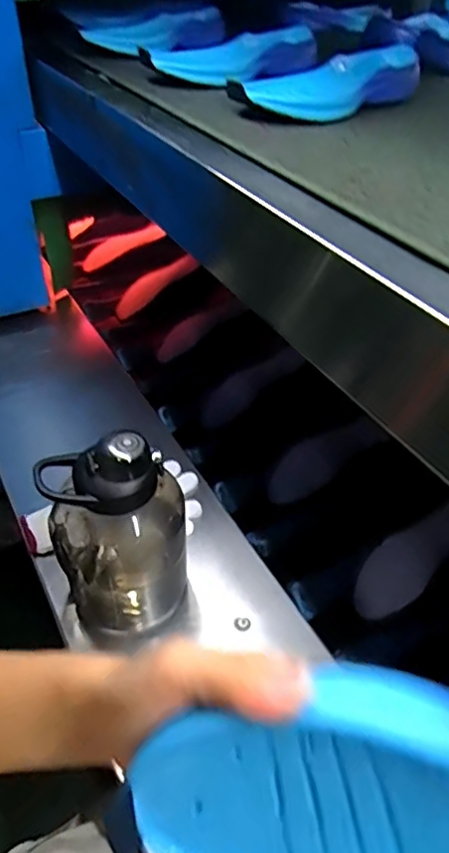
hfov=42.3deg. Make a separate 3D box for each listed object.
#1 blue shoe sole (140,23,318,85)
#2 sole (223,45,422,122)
[{"bbox_3d":[0.022,-0.460,0.724,0.240,0.039,0.077,-29,53,-28],"label":"blue shoe sole"},{"bbox_3d":[0.110,-0.376,0.639,0.233,0.042,0.095,-24,51,-25],"label":"sole"}]

